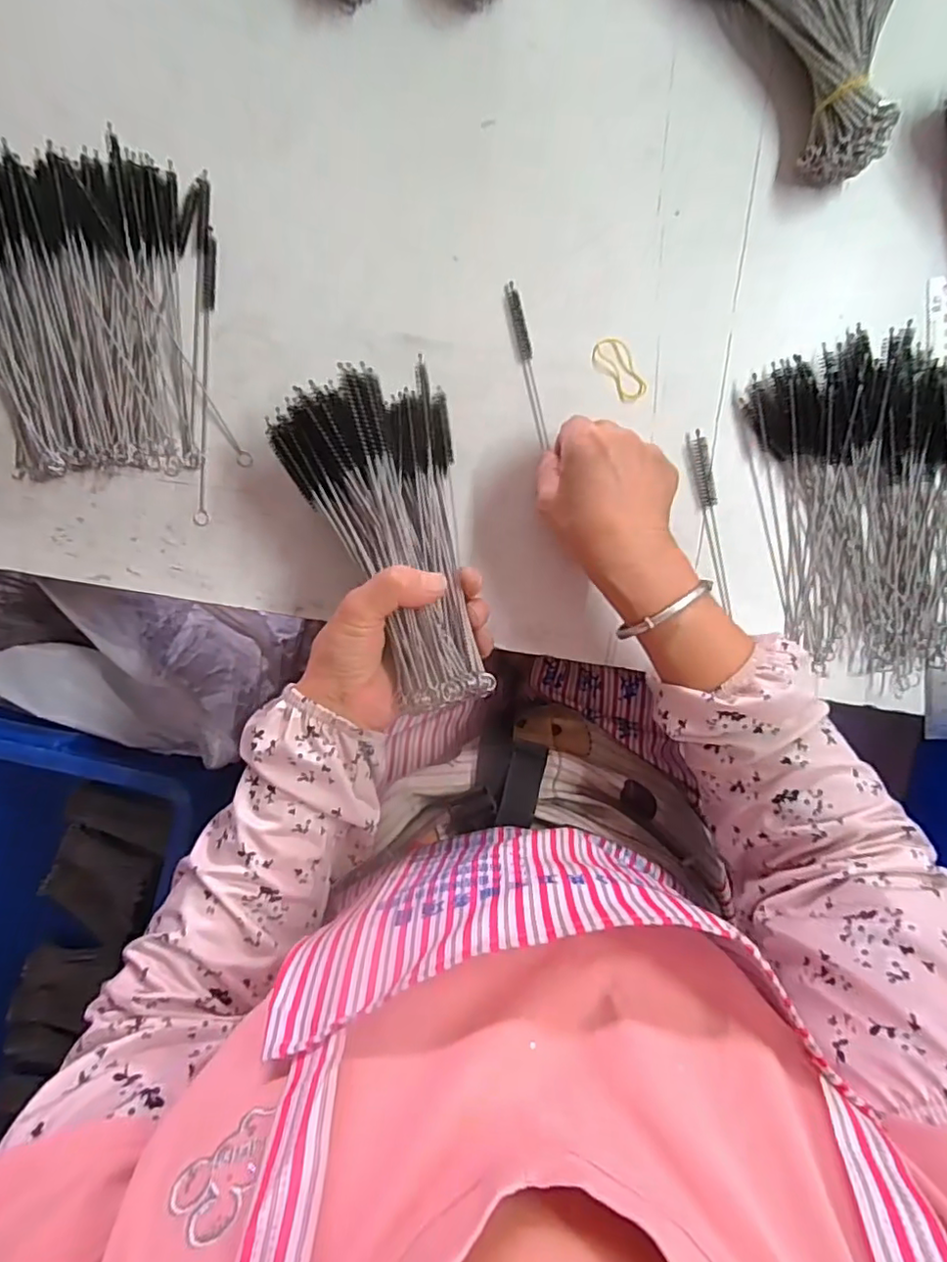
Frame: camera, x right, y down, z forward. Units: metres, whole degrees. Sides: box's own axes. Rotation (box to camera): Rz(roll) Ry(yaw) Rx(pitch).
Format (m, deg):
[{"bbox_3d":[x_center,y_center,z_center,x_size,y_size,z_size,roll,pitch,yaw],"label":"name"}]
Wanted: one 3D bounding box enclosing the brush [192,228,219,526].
[{"bbox_3d":[-0.181,-0.171,0.410,0.009,0.006,0.197,3,90,-2],"label":"brush"}]

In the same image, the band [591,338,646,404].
[{"bbox_3d":[0.104,-0.184,0.424,0.026,0.004,0.049,-38,92,-2],"label":"band"}]

